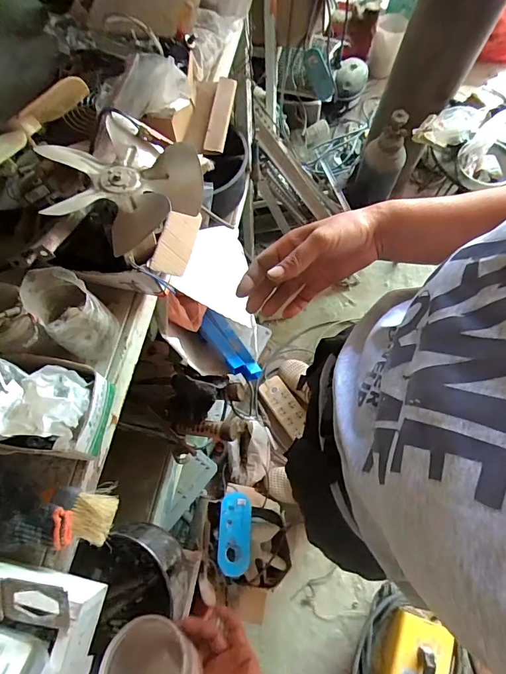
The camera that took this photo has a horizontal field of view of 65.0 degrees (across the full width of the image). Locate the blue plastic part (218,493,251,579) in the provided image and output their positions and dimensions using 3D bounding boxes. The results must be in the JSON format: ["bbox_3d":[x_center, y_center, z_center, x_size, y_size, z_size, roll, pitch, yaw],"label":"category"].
[{"bbox_3d":[-0.044,0.475,0.974,0.077,0.018,0.191,9,46,-7],"label":"blue plastic part"}]

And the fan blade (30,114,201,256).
[{"bbox_3d":[-0.138,-0.160,0.406,0.152,0.046,0.146,0,71,1],"label":"fan blade"}]

